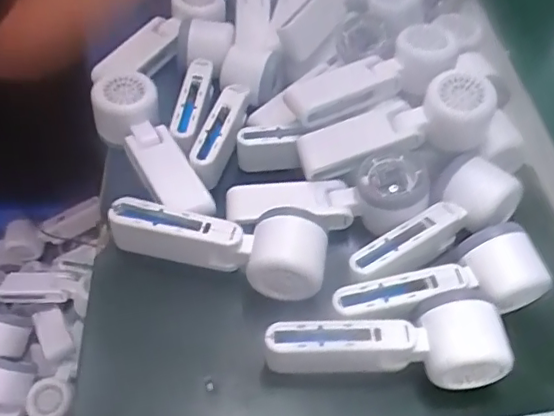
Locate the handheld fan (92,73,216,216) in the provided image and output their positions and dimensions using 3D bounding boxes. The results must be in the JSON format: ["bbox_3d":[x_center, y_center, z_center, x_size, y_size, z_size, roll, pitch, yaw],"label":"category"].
[{"bbox_3d":[-0.105,-0.055,0.508,0.059,0.057,0.144,-39,100,-31],"label":"handheld fan"}]

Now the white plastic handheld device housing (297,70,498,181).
[{"bbox_3d":[0.101,-0.063,0.490,0.165,0.058,0.049,-16,52,4],"label":"white plastic handheld device housing"}]

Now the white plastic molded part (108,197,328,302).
[{"bbox_3d":[-0.045,0.023,0.444,0.161,0.053,0.055,8,50,0],"label":"white plastic molded part"}]

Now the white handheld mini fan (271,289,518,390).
[{"bbox_3d":[0.074,0.095,0.403,0.163,0.046,0.053,0,51,-6],"label":"white handheld mini fan"}]

